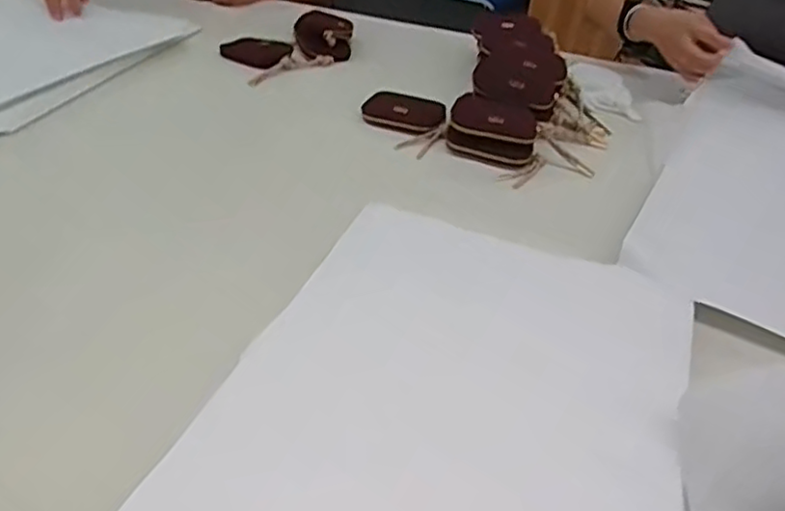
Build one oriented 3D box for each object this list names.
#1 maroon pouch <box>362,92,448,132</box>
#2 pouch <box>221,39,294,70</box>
[{"bbox_3d":[0.018,-0.209,0.966,0.118,0.025,0.073,11,37,9],"label":"maroon pouch"},{"bbox_3d":[-0.233,-0.345,1.111,0.114,0.018,0.075,17,38,16],"label":"pouch"}]

